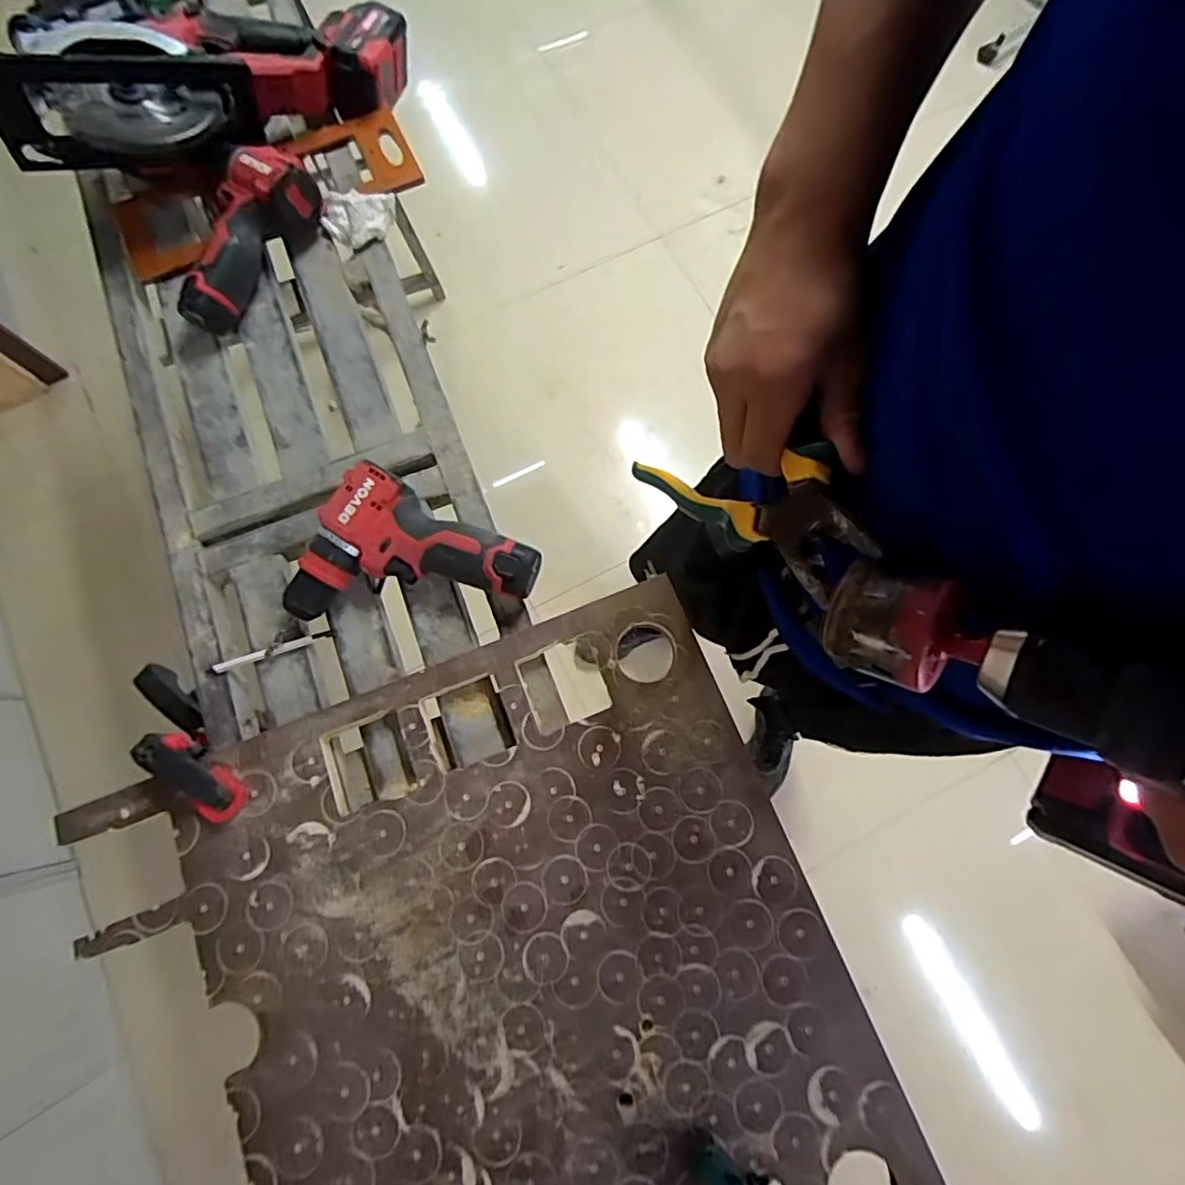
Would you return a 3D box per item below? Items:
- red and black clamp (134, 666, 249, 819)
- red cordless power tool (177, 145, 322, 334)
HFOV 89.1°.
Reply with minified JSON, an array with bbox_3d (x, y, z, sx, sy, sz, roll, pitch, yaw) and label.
[{"bbox_3d":[-0.375,0.124,0.540,0.221,0.077,0.039,23,74,46],"label":"red and black clamp"},{"bbox_3d":[-0.362,-0.367,0.618,0.082,0.068,0.202,32,78,8],"label":"red cordless power tool"}]

